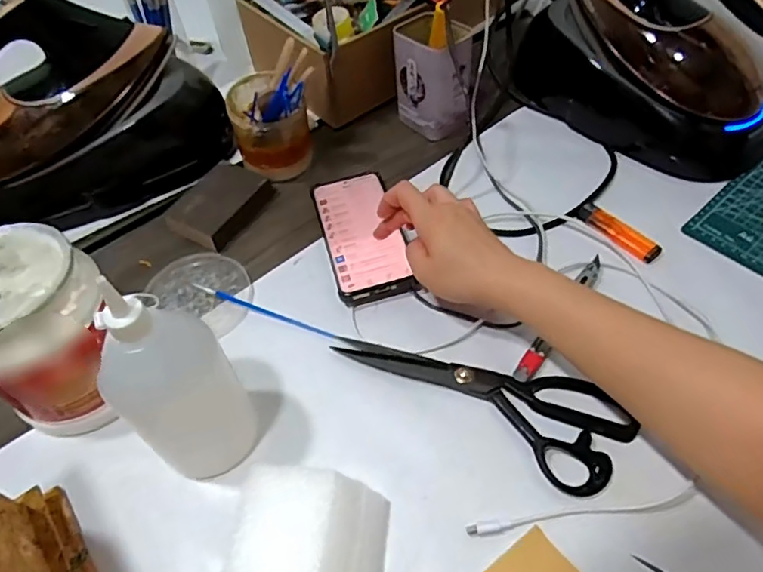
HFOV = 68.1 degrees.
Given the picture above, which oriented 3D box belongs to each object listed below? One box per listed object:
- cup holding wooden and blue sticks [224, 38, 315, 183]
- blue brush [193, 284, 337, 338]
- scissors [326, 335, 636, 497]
[{"bbox_3d":[-0.115,-0.176,0.601,0.086,0.126,0.103,-4,52,1],"label":"cup holding wooden and blue sticks"},{"bbox_3d":[-0.110,0.022,0.518,0.149,0.006,0.007,17,56,17],"label":"blue brush"},{"bbox_3d":[0.082,0.076,0.463,0.235,0.010,0.085,28,59,24],"label":"scissors"}]

